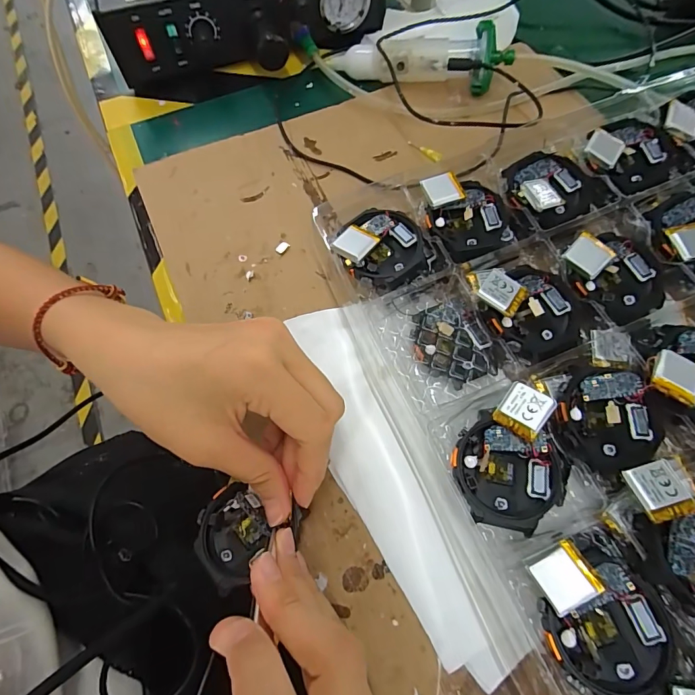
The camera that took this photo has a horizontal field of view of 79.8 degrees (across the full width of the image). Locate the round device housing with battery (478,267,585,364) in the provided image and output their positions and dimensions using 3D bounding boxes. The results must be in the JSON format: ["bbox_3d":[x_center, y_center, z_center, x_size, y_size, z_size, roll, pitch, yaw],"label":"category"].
[{"bbox_3d":[0.105,-0.021,0.234,0.051,0.022,0.053,-1,66,2],"label":"round device housing with battery"}]

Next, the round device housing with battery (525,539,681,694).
[{"bbox_3d":[0.105,0.110,0.169,0.048,0.009,0.056,-17,67,-6],"label":"round device housing with battery"}]

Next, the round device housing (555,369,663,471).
[{"bbox_3d":[0.132,0.036,0.208,0.051,0.011,0.048,-1,66,2],"label":"round device housing"}]

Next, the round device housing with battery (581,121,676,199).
[{"bbox_3d":[0.184,-0.126,0.268,0.048,0.009,0.047,-1,66,2],"label":"round device housing with battery"}]

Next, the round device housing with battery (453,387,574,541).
[{"bbox_3d":[0.079,0.054,0.194,0.059,0.014,0.050,-36,70,-13],"label":"round device housing with battery"}]

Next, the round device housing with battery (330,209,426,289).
[{"bbox_3d":[0.022,-0.058,0.249,0.049,0.016,0.050,3,66,-6],"label":"round device housing with battery"}]

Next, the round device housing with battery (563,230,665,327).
[{"bbox_3d":[0.155,-0.041,0.239,0.048,0.017,0.054,-21,67,-7],"label":"round device housing with battery"}]

